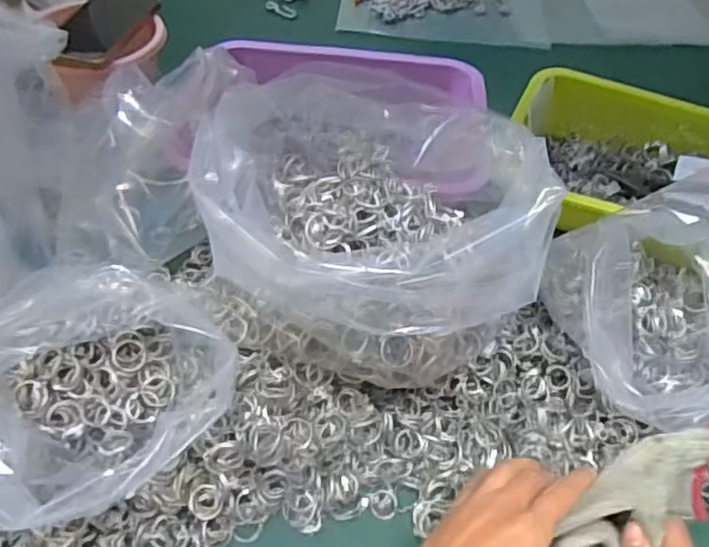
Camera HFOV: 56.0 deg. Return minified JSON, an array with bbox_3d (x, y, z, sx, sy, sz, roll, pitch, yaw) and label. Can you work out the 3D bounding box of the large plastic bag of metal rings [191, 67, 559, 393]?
[{"bbox_3d":[0.015,-0.025,0.422,0.191,0.124,0.170,10,48,5],"label":"large plastic bag of metal rings"}]

